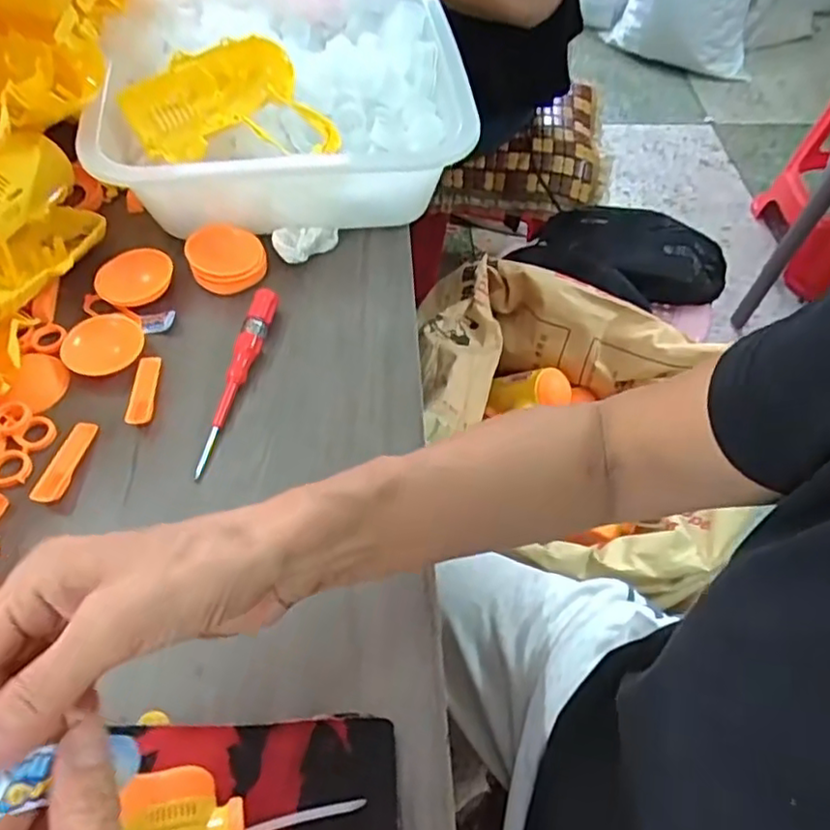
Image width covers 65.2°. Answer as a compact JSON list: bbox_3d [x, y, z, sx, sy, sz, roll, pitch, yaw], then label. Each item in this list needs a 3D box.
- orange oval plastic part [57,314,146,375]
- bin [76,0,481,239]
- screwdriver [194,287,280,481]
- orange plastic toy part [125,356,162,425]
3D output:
[{"bbox_3d":[-0.222,-0.049,0.465,0.056,0.016,0.045,-29,62,-20],"label":"orange oval plastic part"},{"bbox_3d":[-0.116,-0.324,0.606,0.284,0.109,0.404,-5,56,-6],"label":"bin"},{"bbox_3d":[-0.128,-0.029,0.456,0.016,0.022,0.150,12,56,6],"label":"screwdriver"},{"bbox_3d":[-0.189,-0.018,0.454,0.017,0.006,0.059,-3,56,-4],"label":"orange plastic toy part"}]

